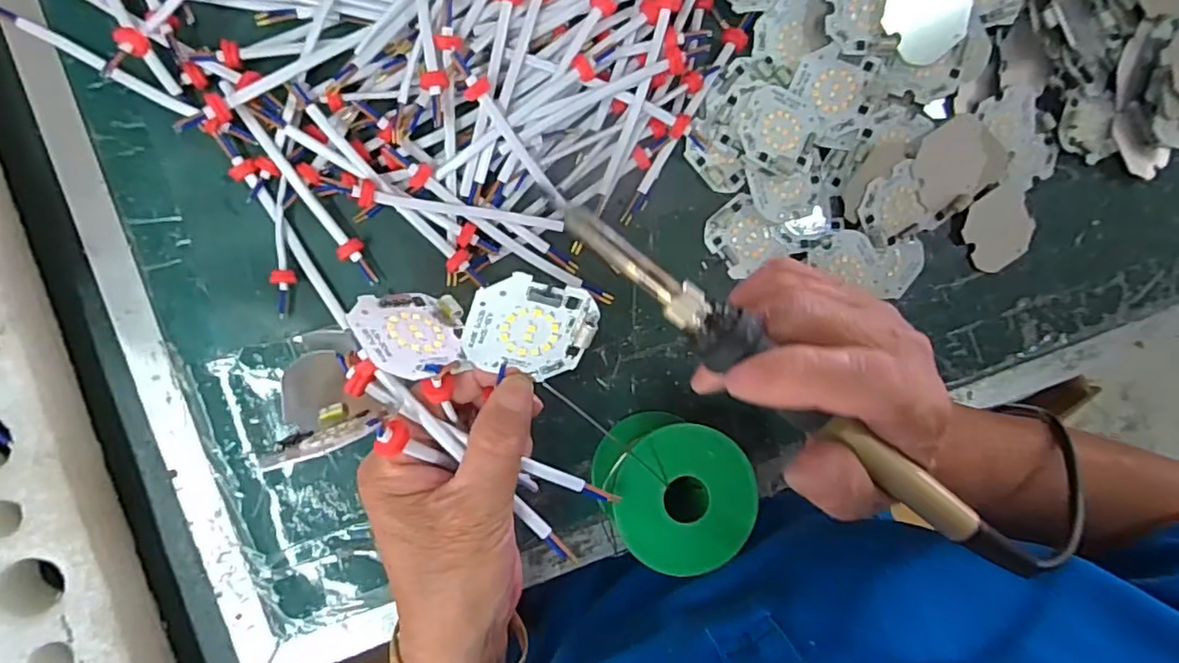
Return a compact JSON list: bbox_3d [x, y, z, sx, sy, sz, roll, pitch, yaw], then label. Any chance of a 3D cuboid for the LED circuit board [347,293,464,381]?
[{"bbox_3d":[-0.067,0.000,0.237,0.048,0.045,0.004,-3,134,-43],"label":"LED circuit board"}]

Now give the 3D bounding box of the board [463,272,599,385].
[{"bbox_3d":[-0.023,0.001,0.231,0.046,0.006,0.044,14,123,-17],"label":"board"}]

